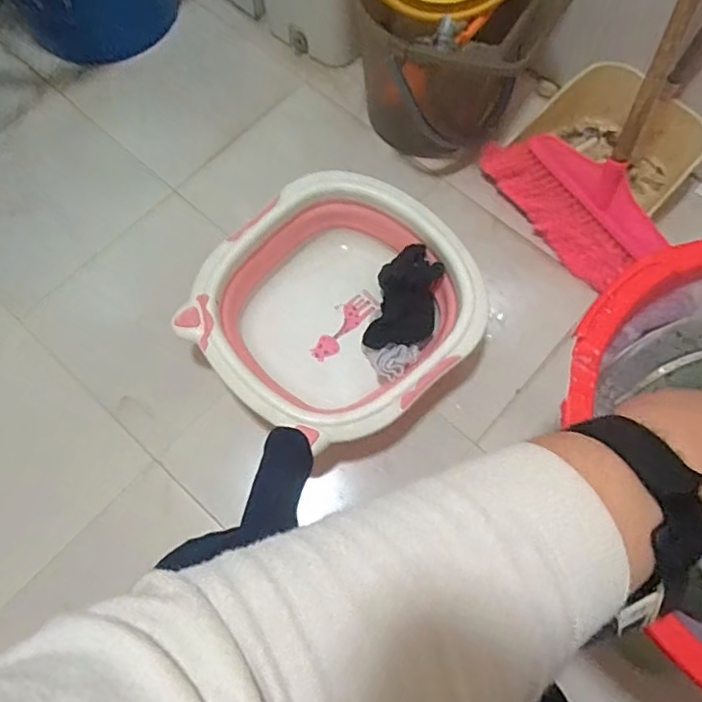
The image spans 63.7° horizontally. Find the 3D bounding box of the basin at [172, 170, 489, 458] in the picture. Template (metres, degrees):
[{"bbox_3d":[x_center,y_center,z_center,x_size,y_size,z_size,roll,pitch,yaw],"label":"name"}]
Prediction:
[{"bbox_3d":[-0.018,-0.053,0.757,0.324,0.109,0.336,42,74,14],"label":"basin"}]

